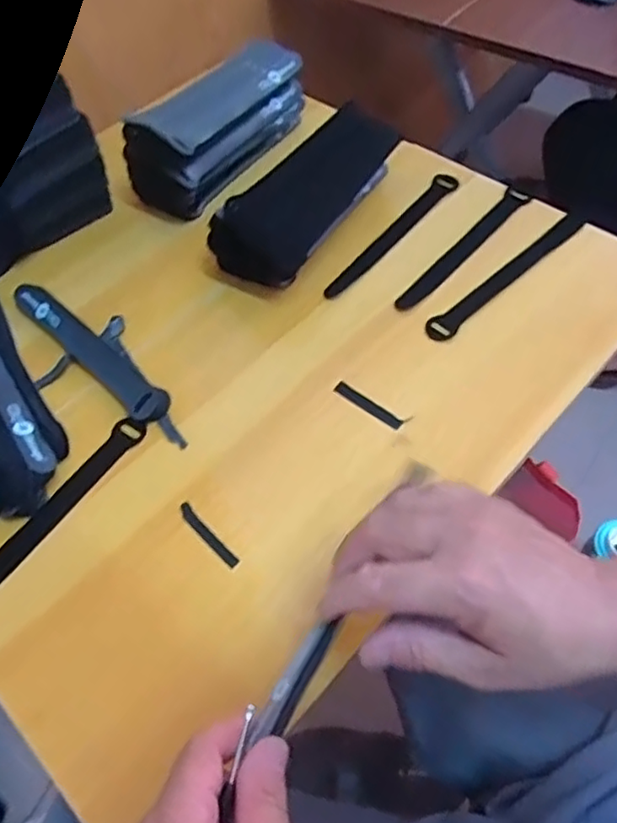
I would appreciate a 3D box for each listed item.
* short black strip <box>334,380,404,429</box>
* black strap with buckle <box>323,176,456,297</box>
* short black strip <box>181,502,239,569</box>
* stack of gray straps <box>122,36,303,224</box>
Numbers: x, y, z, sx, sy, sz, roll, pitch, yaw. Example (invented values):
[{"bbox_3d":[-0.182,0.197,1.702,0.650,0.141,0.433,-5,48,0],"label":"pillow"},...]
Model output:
[{"bbox_3d":[0.046,-0.005,0.487,0.059,0.005,0.012,31,64,22],"label":"short black strip"},{"bbox_3d":[0.079,-0.167,0.591,0.020,0.008,0.196,34,65,23],"label":"black strap with buckle"},{"bbox_3d":[-0.070,0.086,0.436,0.009,0.004,0.060,-39,62,-19],"label":"short black strip"},{"bbox_3d":[-0.090,-0.292,0.634,0.073,0.090,0.202,27,63,20],"label":"stack of gray straps"}]

